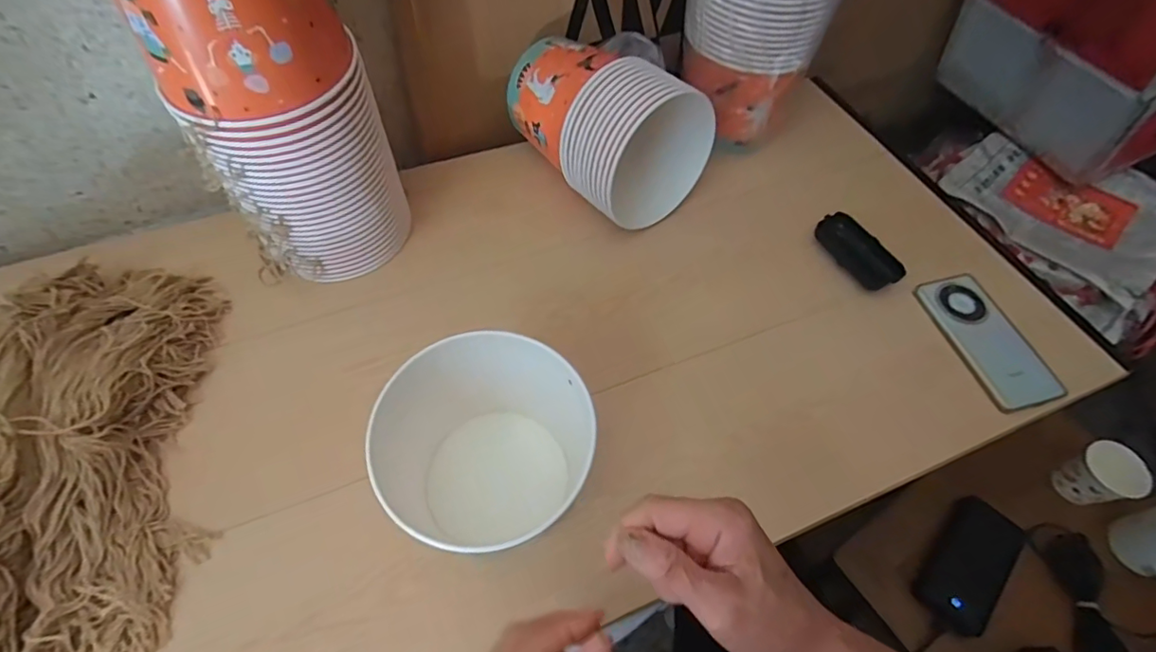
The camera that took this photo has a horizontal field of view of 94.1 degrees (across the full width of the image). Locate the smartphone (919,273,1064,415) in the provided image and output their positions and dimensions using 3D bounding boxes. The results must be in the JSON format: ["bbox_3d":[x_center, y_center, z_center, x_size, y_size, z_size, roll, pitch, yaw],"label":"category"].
[{"bbox_3d":[0.452,0.014,0.597,0.080,0.010,0.160,-16,60,-11],"label":"smartphone"}]

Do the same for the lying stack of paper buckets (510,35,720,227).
[{"bbox_3d":[0.034,-0.249,0.638,0.156,0.149,0.238,-30,64,-19],"label":"lying stack of paper buckets"}]

